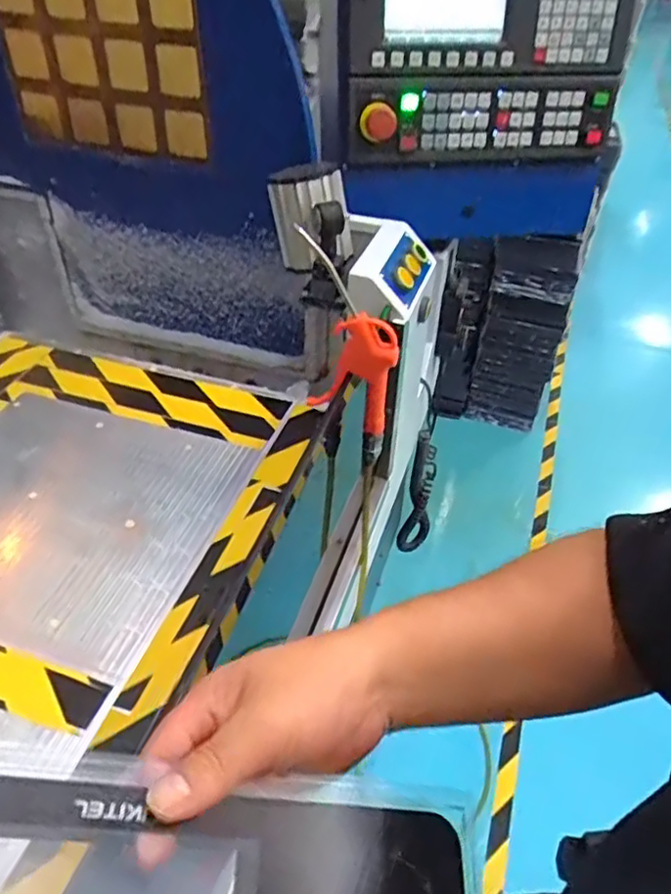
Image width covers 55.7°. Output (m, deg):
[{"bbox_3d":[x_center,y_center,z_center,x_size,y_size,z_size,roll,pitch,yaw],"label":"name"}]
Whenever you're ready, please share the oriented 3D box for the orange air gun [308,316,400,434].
[{"bbox_3d":[0.017,-0.086,0.684,0.028,0.146,0.104,-32,52,-31],"label":"orange air gun"}]

